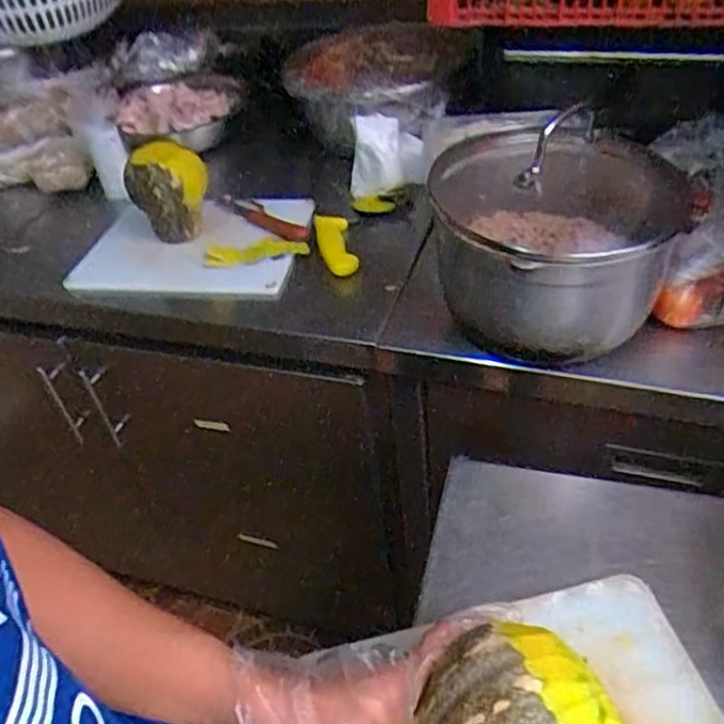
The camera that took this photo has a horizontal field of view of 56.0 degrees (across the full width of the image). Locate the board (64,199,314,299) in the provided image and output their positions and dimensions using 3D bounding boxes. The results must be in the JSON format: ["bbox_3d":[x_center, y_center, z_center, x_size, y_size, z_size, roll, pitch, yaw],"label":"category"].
[{"bbox_3d":[-0.213,-0.148,0.853,0.270,0.021,0.174,4,53,14],"label":"board"}]

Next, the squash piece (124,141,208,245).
[{"bbox_3d":[-0.236,-0.205,0.833,0.072,0.111,0.079,20,48,27],"label":"squash piece"}]

